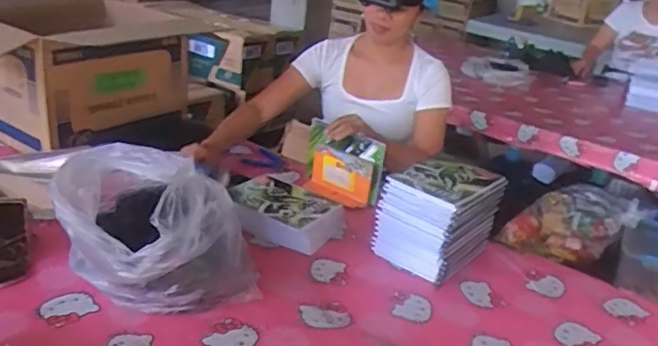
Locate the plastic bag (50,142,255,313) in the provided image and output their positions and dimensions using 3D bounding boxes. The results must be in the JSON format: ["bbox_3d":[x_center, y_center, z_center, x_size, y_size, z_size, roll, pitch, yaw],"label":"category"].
[{"bbox_3d":[-0.295,0.082,0.969,0.325,0.193,0.256,23,27,31],"label":"plastic bag"}]

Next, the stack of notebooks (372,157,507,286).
[{"bbox_3d":[0.213,0.086,1.162,0.165,0.160,0.220,25,29,35],"label":"stack of notebooks"}]

